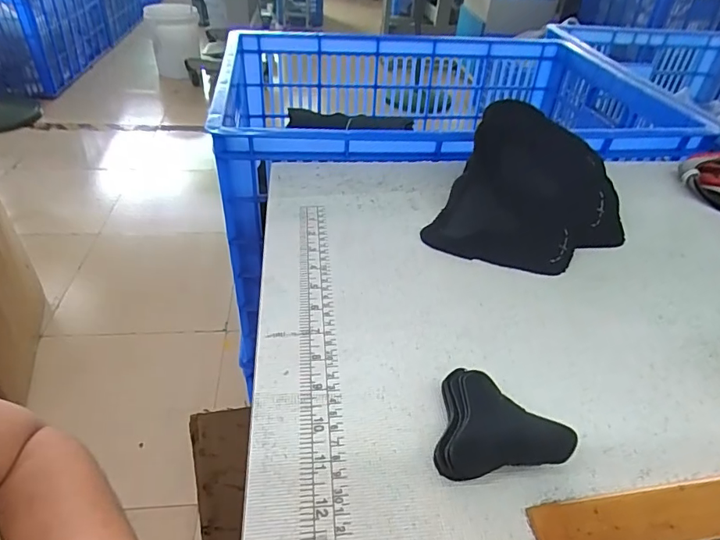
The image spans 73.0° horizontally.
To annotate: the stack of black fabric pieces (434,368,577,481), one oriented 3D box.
[{"bbox_3d":[0.078,0.091,0.293,0.073,0.026,0.064,-1,38,-7],"label":"stack of black fabric pieces"}]

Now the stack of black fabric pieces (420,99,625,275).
[{"bbox_3d":[0.180,-0.090,0.482,0.167,0.080,0.224,19,40,19],"label":"stack of black fabric pieces"}]

